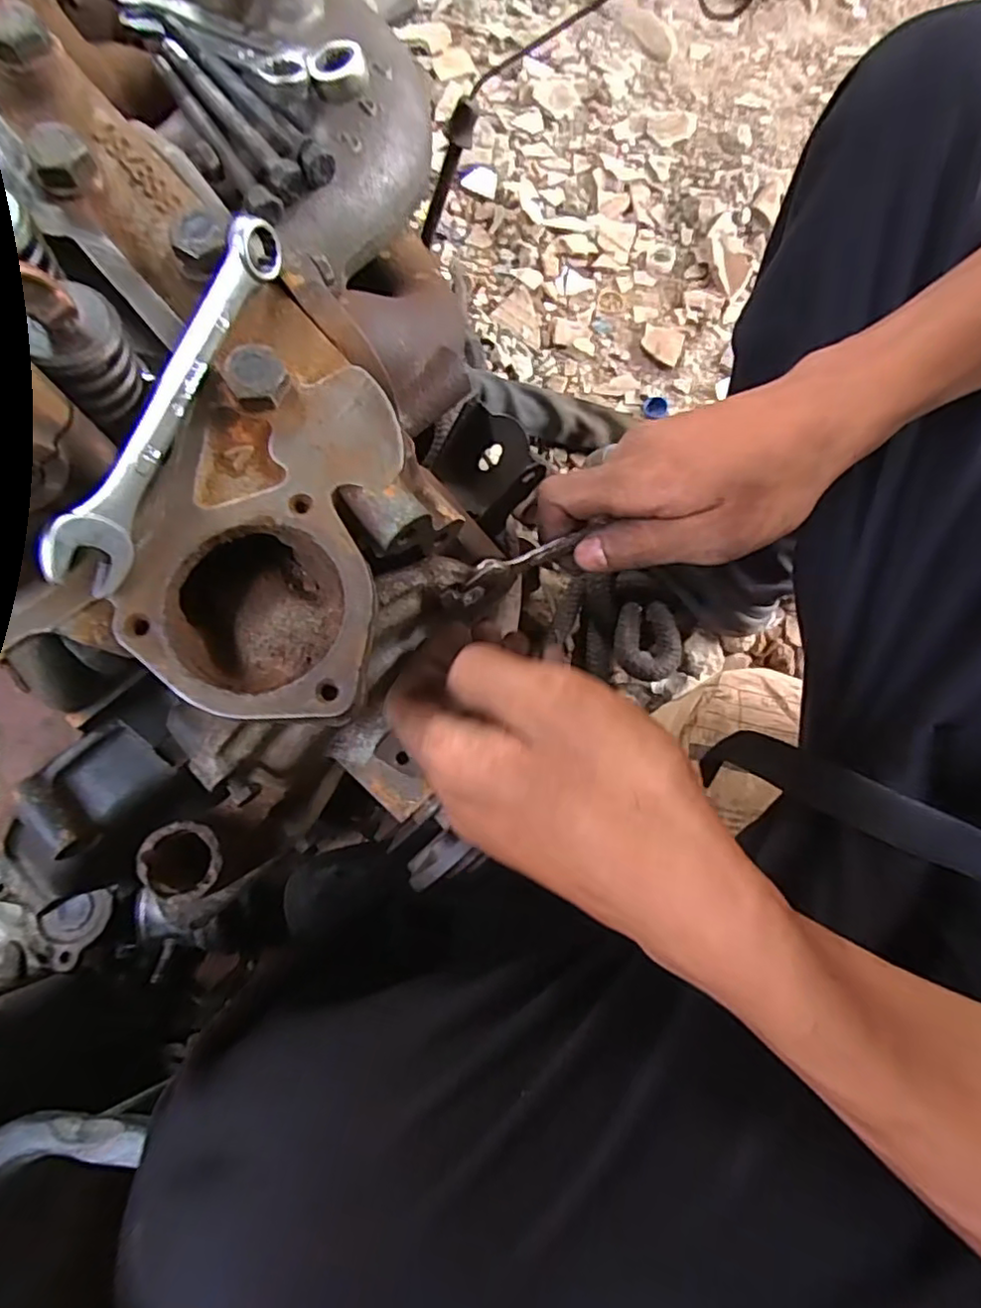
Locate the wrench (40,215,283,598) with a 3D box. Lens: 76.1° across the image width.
[{"bbox_3d":[-0.099,-0.084,0.199,0.013,0.023,0.136,16,73,3],"label":"wrench"}]

